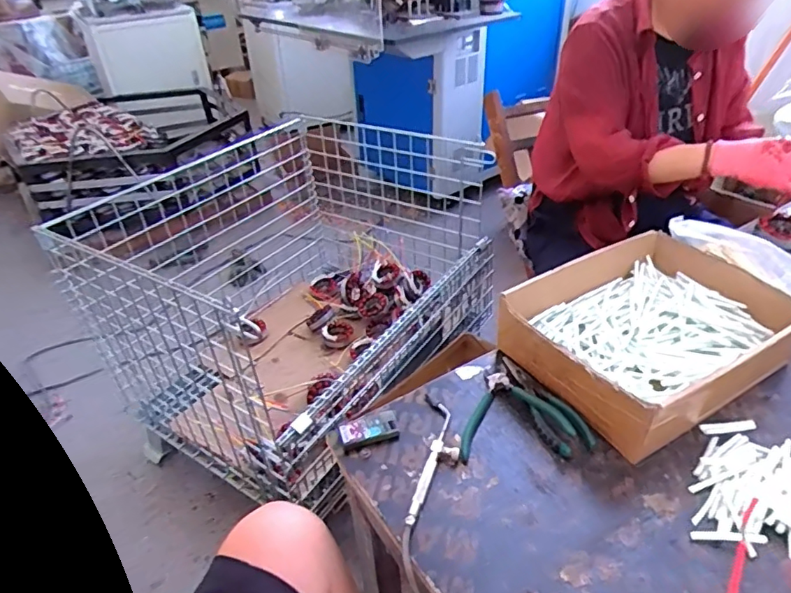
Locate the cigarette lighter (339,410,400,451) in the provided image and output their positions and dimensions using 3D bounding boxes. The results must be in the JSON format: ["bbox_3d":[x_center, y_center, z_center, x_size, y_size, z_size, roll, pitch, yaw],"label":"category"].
[{"bbox_3d":[-0.030,0.158,0.622,0.069,0.020,0.034,-16,37,-16],"label":"cigarette lighter"}]

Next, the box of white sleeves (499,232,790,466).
[{"bbox_3d":[0.335,0.044,0.696,0.330,0.092,0.245,-21,39,-22],"label":"box of white sleeves"}]

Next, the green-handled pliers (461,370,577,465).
[{"bbox_3d":[0.131,0.136,0.632,0.128,0.017,0.117,-7,35,-4],"label":"green-handled pliers"}]

